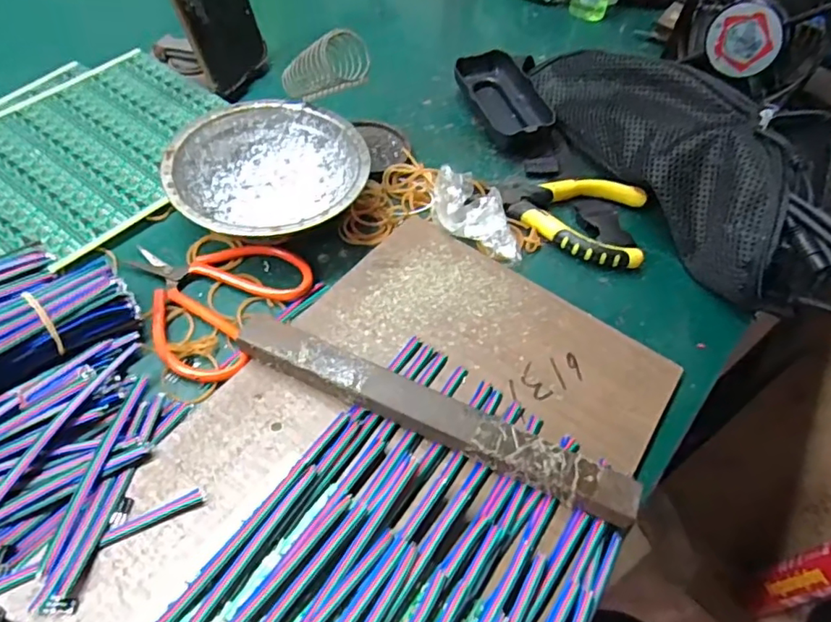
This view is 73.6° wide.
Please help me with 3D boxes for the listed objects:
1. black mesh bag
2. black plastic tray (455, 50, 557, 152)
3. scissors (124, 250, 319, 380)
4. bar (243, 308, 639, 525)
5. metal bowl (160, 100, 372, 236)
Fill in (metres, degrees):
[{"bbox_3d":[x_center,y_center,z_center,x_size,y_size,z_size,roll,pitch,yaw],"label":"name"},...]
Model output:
[{"bbox_3d":[0.181,-0.122,0.405,0.061,0.078,0.243,-20,57,-19],"label":"black mesh bag"},{"bbox_3d":[0.076,-0.179,0.475,0.057,0.030,0.118,-14,55,-15],"label":"black plastic tray"},{"bbox_3d":[-0.128,-0.010,0.335,0.102,0.009,0.097,23,54,12],"label":"scissors"},{"bbox_3d":[0.006,0.055,0.288,0.215,0.019,0.024,23,54,12],"label":"bar"},{"bbox_3d":[-0.097,-0.087,0.373,0.123,0.040,0.122,3,52,-3],"label":"metal bowl"}]

